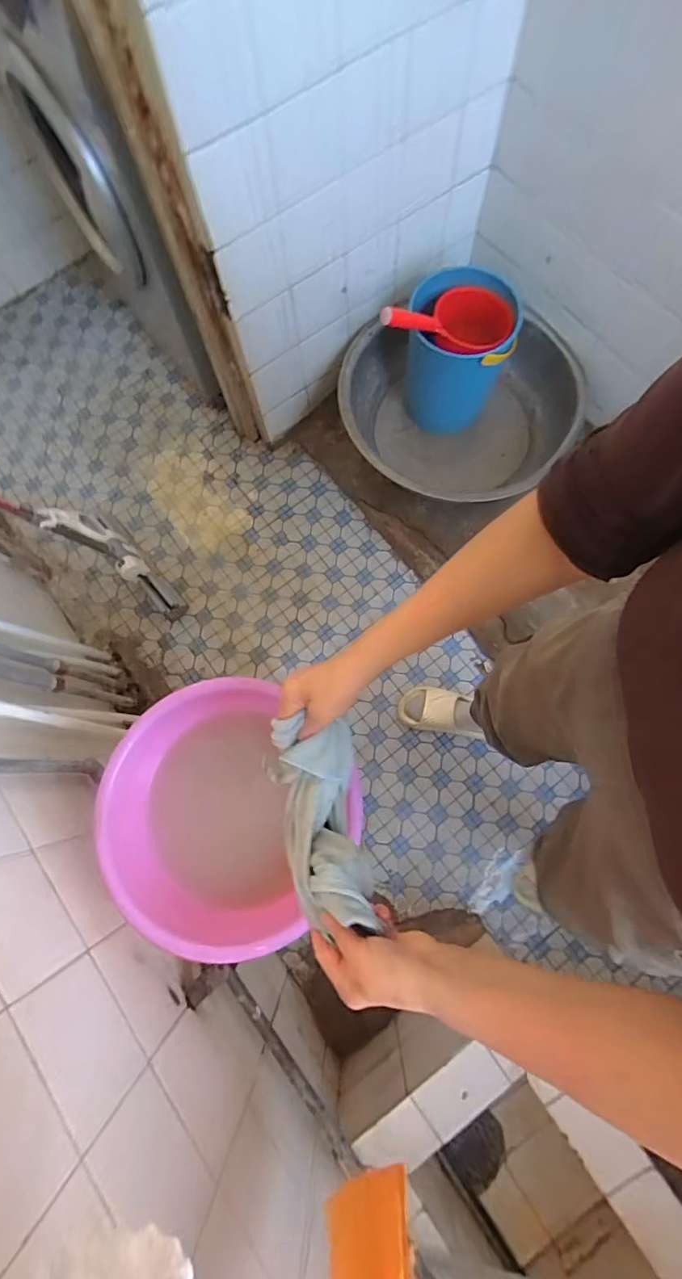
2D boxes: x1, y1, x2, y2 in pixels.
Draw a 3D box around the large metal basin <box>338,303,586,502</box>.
[{"bbox_3d":[0.295,-0.595,1.312,0.603,0.242,0.529,27,78,8],"label":"large metal basin"}]

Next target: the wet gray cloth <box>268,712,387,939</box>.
[{"bbox_3d":[-0.020,0.175,0.477,0.090,0.076,0.185,-13,62,-2],"label":"wet gray cloth"}]

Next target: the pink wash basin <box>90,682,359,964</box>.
[{"bbox_3d":[-0.150,0.242,0.715,0.343,0.146,0.348,0,76,2],"label":"pink wash basin"}]

